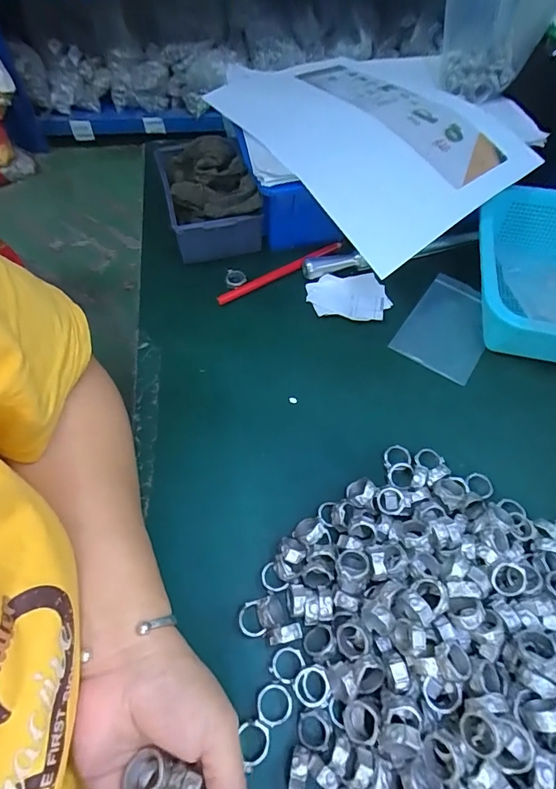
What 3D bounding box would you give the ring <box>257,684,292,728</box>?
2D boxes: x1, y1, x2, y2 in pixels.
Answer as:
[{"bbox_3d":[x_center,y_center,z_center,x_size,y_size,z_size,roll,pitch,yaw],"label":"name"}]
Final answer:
[{"bbox_3d":[-0.002,0.196,0.273,0.022,0.004,0.021,0,59,0],"label":"ring"}]

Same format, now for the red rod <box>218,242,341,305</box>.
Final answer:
[{"bbox_3d":[0.005,-0.133,0.471,0.153,0.015,0.011,-25,62,-15],"label":"red rod"}]

